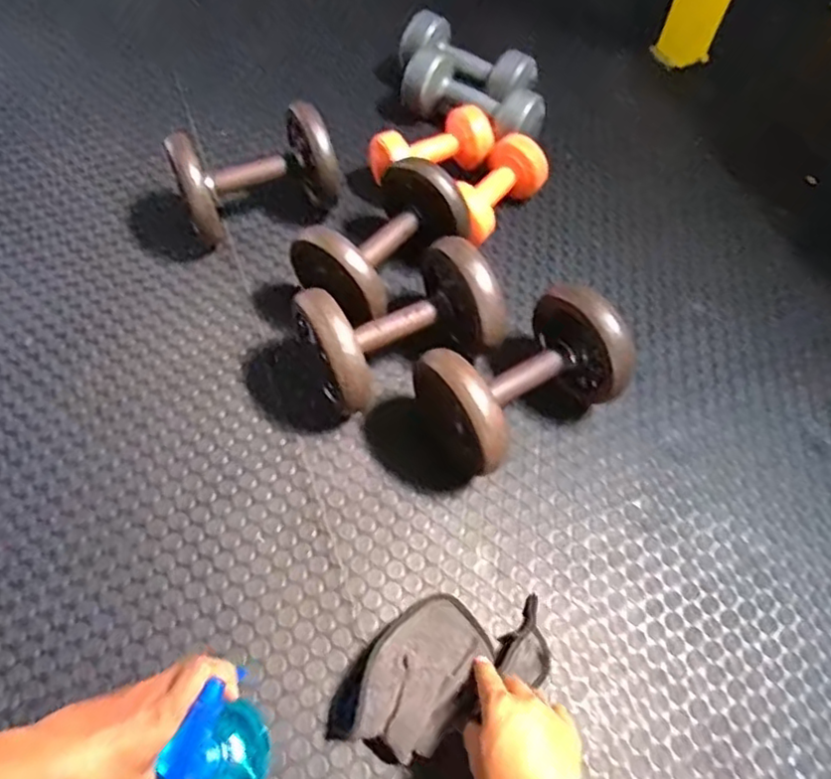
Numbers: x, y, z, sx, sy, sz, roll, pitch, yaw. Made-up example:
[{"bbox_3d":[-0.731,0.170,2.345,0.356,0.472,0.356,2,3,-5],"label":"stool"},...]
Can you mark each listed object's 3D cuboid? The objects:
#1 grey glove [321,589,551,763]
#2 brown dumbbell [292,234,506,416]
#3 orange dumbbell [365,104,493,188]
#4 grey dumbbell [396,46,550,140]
[{"bbox_3d":[0.021,0.258,0.600,0.216,0.046,0.114,-24,66,-15],"label":"grey glove"},{"bbox_3d":[-0.014,-0.068,0.720,0.206,0.146,0.123,-26,67,-17],"label":"brown dumbbell"},{"bbox_3d":[0.020,-0.336,0.910,0.181,0.077,0.065,-18,65,-14],"label":"orange dumbbell"},{"bbox_3d":[0.084,-0.423,0.934,0.202,0.078,0.084,35,65,14],"label":"grey dumbbell"}]

